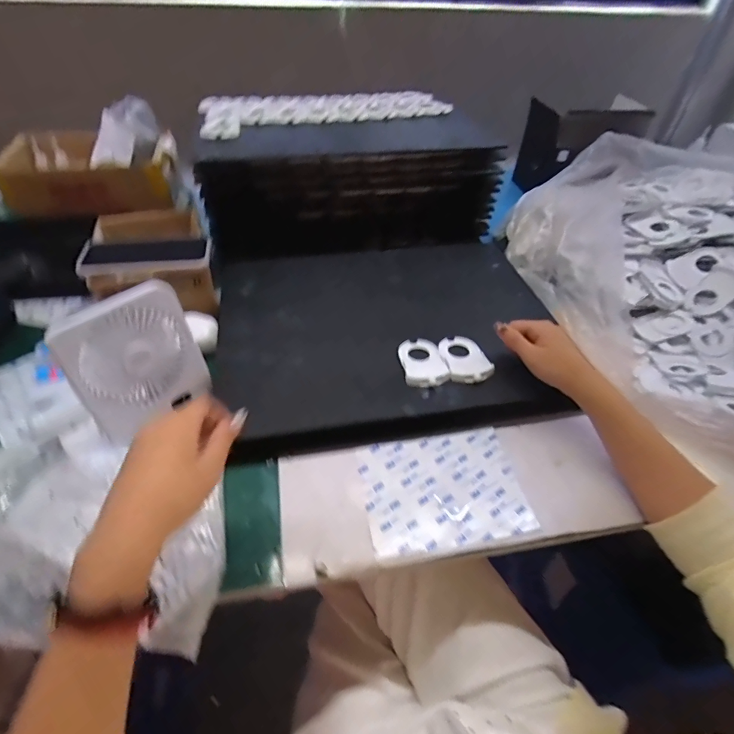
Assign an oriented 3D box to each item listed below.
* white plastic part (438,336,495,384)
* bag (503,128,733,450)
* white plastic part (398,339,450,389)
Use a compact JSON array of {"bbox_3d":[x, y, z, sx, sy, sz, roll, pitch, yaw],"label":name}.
[{"bbox_3d":[0.128,-0.013,0.555,0.055,0.011,0.082,-8,46,-10],"label":"white plastic part"},{"bbox_3d":[0.544,-0.157,0.649,0.508,0.178,0.656,-8,46,-10],"label":"bag"},{"bbox_3d":[0.073,-0.007,0.546,0.055,0.009,0.085,-5,46,-8],"label":"white plastic part"}]

